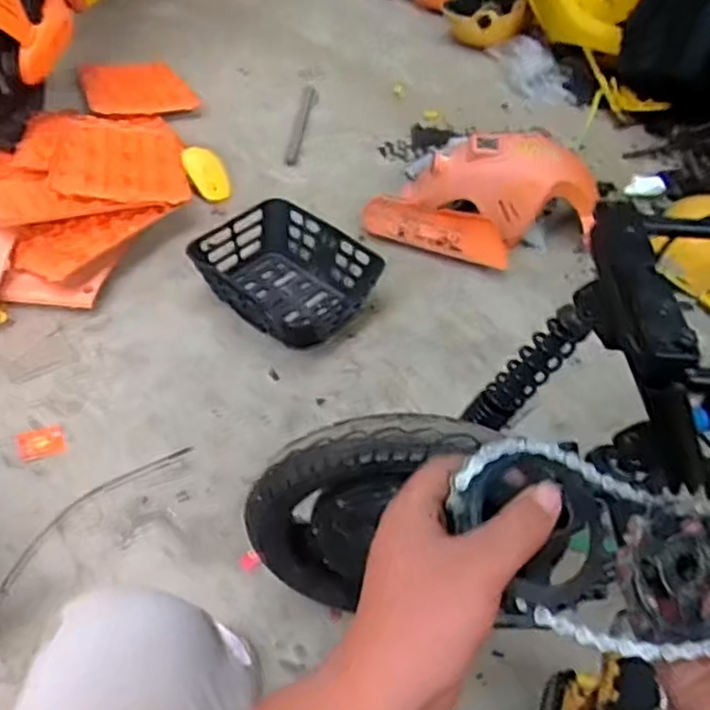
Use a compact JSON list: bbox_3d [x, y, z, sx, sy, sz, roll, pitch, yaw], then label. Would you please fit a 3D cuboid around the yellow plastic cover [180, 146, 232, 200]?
[{"bbox_3d":[-0.321,-0.397,1.511,0.096,0.014,0.151,-11,68,-32],"label":"yellow plastic cover"}]

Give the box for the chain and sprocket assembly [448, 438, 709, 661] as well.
[{"bbox_3d":[0.141,0.107,0.375,0.185,0.030,0.087,22,75,-9],"label":"chain and sprocket assembly"}]

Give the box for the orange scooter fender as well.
[{"bbox_3d":[0.249,-0.314,1.365,0.431,0.236,0.144,16,48,9],"label":"orange scooter fender"}]

